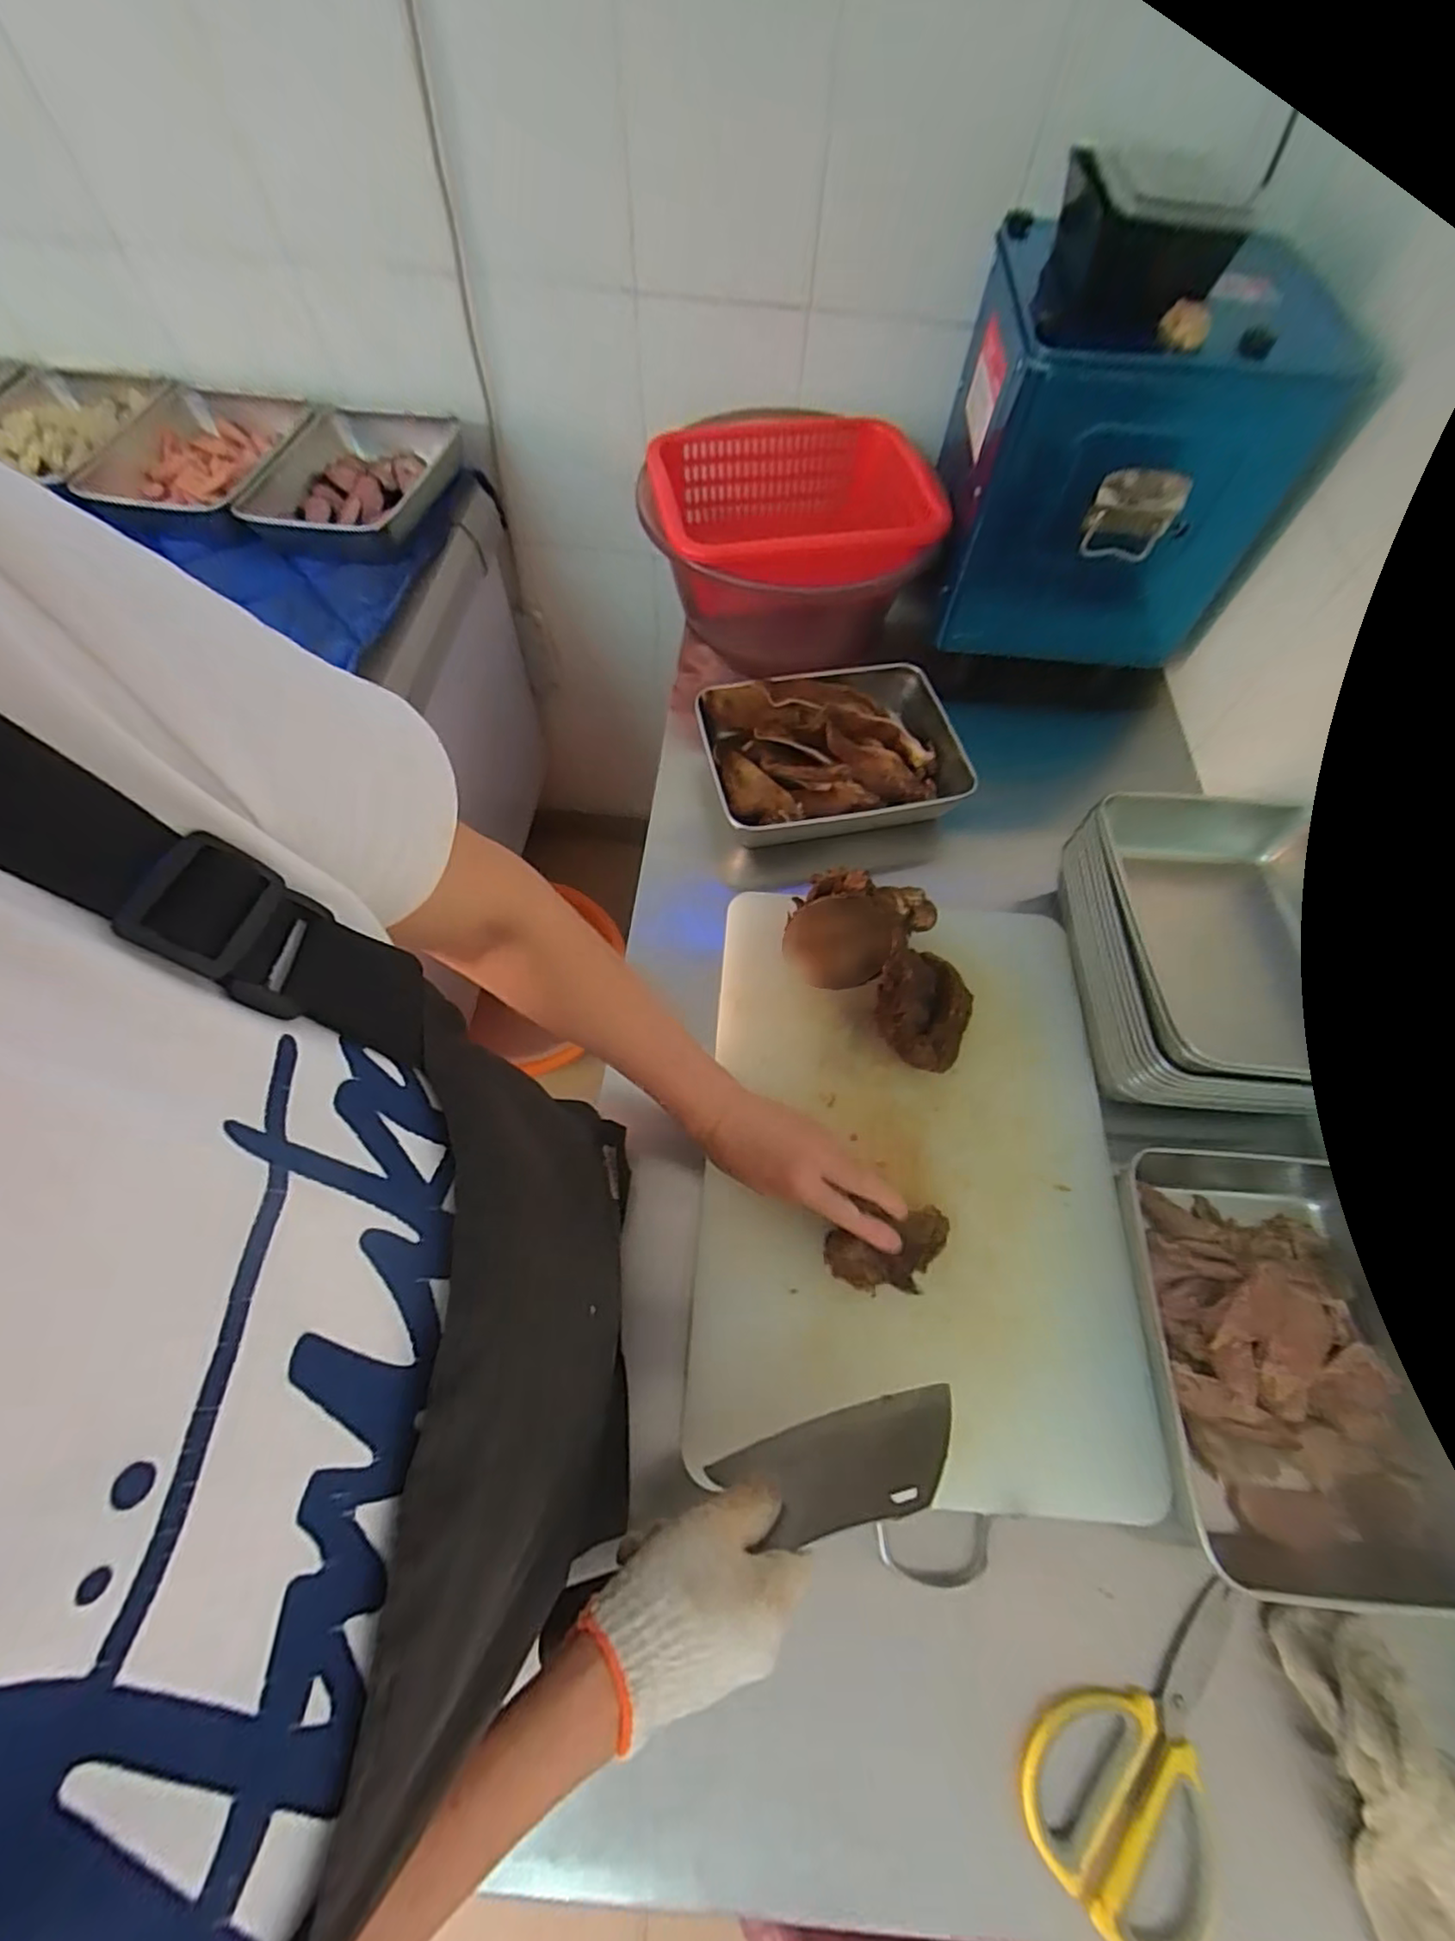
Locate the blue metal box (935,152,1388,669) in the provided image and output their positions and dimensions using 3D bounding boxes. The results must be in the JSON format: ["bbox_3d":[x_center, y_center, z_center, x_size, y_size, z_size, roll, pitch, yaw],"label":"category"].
[{"bbox_3d":[0.386,-0.527,0.667,0.284,0.321,0.236,5,63,0],"label":"blue metal box"}]

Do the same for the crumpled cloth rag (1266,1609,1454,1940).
[{"bbox_3d":[0.393,0.464,0.358,0.108,0.041,0.171,-3,63,-4],"label":"crumpled cloth rag"}]

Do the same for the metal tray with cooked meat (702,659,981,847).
[{"bbox_3d":[0.113,-0.226,0.691,0.266,0.049,0.197,-10,64,-8],"label":"metal tray with cooked meat"}]

